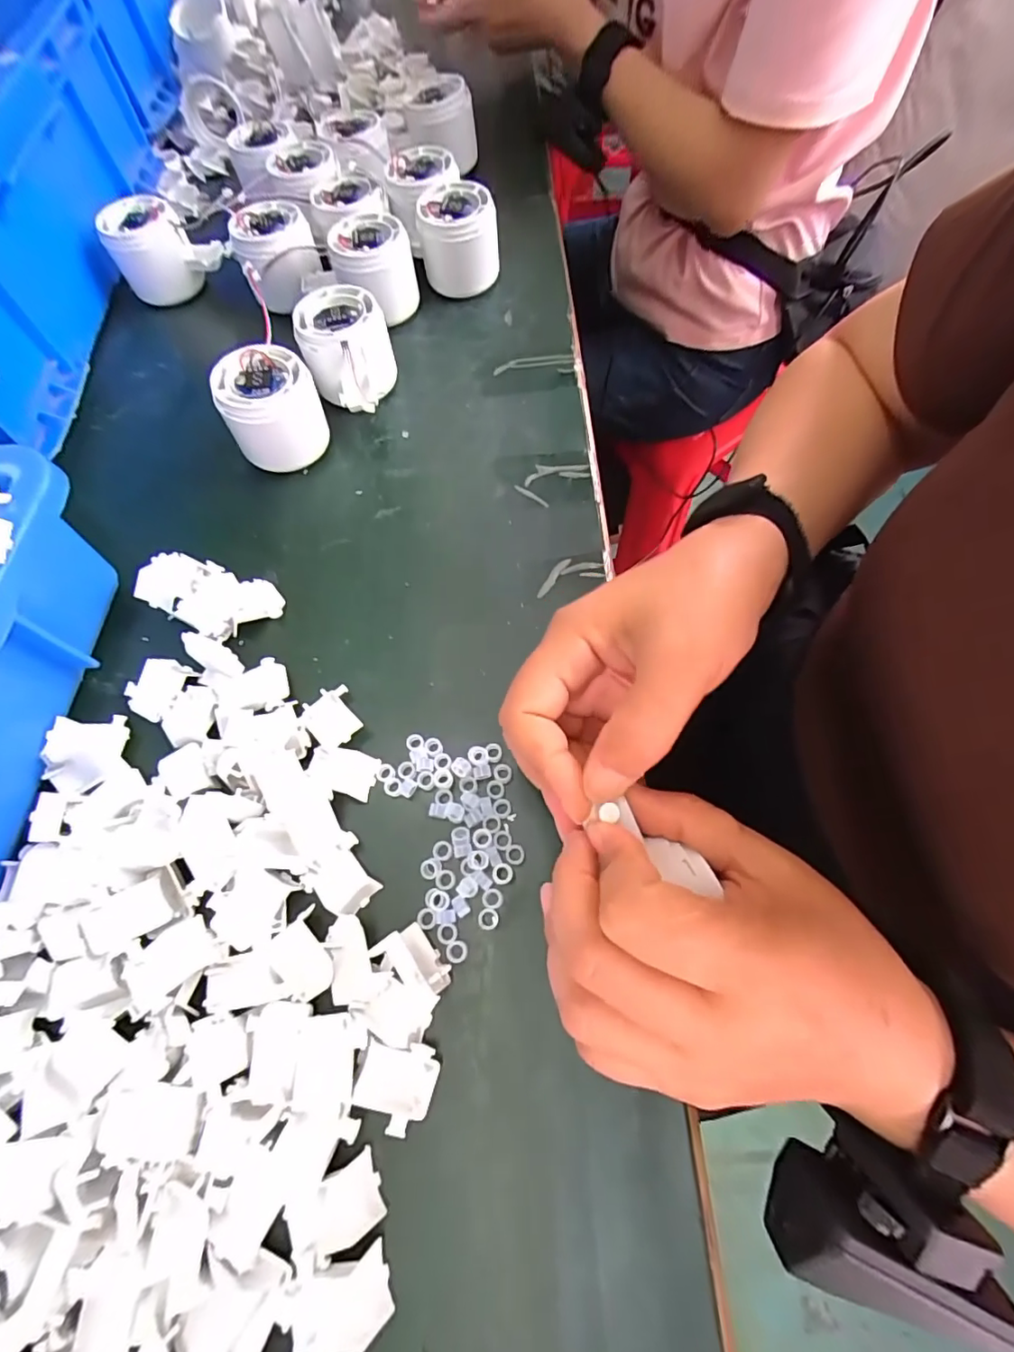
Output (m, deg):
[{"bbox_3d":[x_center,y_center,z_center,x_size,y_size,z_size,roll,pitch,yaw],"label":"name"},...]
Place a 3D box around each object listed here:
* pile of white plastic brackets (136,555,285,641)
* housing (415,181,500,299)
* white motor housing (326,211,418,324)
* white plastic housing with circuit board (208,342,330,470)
[{"bbox_3d":[-0.168,-0.047,0.299,0.073,0.020,0.043,26,69,13],"label":"pile of white plastic brackets"},{"bbox_3d":[-0.036,-0.330,0.405,0.057,0.058,0.052,-7,66,0],"label":"housing"},{"bbox_3d":[-0.098,-0.303,0.394,0.057,0.054,0.055,-11,66,-2],"label":"white motor housing"},{"bbox_3d":[-0.147,-0.167,0.336,0.058,0.053,0.058,-25,67,-9],"label":"white plastic housing with circuit board"}]

